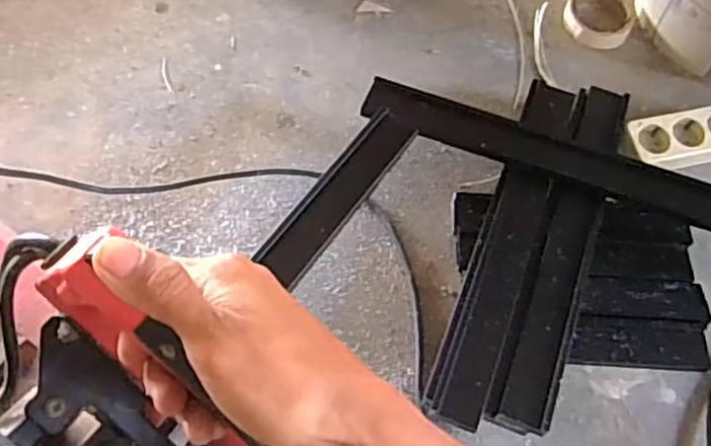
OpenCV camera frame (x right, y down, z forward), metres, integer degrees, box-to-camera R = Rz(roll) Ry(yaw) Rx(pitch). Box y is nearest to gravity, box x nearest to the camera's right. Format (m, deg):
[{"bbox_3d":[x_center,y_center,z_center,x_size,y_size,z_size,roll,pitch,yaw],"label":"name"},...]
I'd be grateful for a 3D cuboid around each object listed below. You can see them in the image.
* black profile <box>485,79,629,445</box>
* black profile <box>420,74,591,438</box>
[{"bbox_3d":[0.220,0.013,0.718,0.060,0.022,0.418,20,61,8],"label":"black profile"},{"bbox_3d":[0.163,0.011,0.716,0.058,0.021,0.416,20,61,8],"label":"black profile"}]

